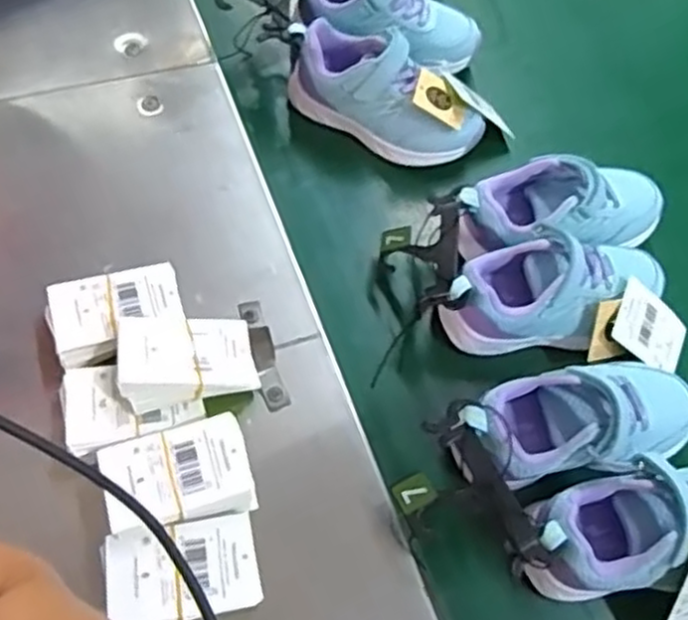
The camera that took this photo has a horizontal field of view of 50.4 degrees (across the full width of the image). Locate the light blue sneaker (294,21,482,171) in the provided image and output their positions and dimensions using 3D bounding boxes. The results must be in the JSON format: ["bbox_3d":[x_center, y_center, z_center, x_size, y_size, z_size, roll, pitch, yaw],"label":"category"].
[{"bbox_3d":[0.032,-0.169,0.592,0.159,0.078,0.057,32,63,10],"label":"light blue sneaker"}]

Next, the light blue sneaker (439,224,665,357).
[{"bbox_3d":[0.152,-0.008,0.526,0.165,0.083,0.070,-3,63,-9],"label":"light blue sneaker"}]

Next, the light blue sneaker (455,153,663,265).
[{"bbox_3d":[0.164,-0.074,0.558,0.169,0.081,0.067,-9,64,-12],"label":"light blue sneaker"}]

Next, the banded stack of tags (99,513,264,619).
[{"bbox_3d":[-0.088,0.148,0.408,0.080,0.032,0.051,-10,66,-12],"label":"banded stack of tags"}]

